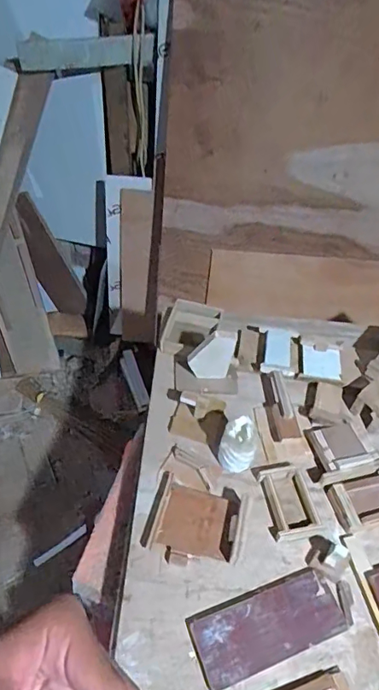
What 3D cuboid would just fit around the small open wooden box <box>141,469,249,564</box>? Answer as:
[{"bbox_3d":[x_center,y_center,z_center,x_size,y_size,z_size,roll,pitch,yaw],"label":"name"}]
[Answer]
[{"bbox_3d":[0.013,0.282,0.798,0.162,0.041,0.148,10,48,3],"label":"small open wooden box"}]

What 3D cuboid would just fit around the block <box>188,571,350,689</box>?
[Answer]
[{"bbox_3d":[0.117,0.413,0.711,0.217,0.025,0.091,-12,51,-16],"label":"block"}]

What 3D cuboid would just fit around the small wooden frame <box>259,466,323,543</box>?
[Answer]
[{"bbox_3d":[0.173,0.271,0.833,0.082,0.035,0.121,-7,49,-12],"label":"small wooden frame"}]

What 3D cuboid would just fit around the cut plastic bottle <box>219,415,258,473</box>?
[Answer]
[{"bbox_3d":[0.087,0.176,0.862,0.067,0.103,0.065,3,52,-3],"label":"cut plastic bottle"}]

